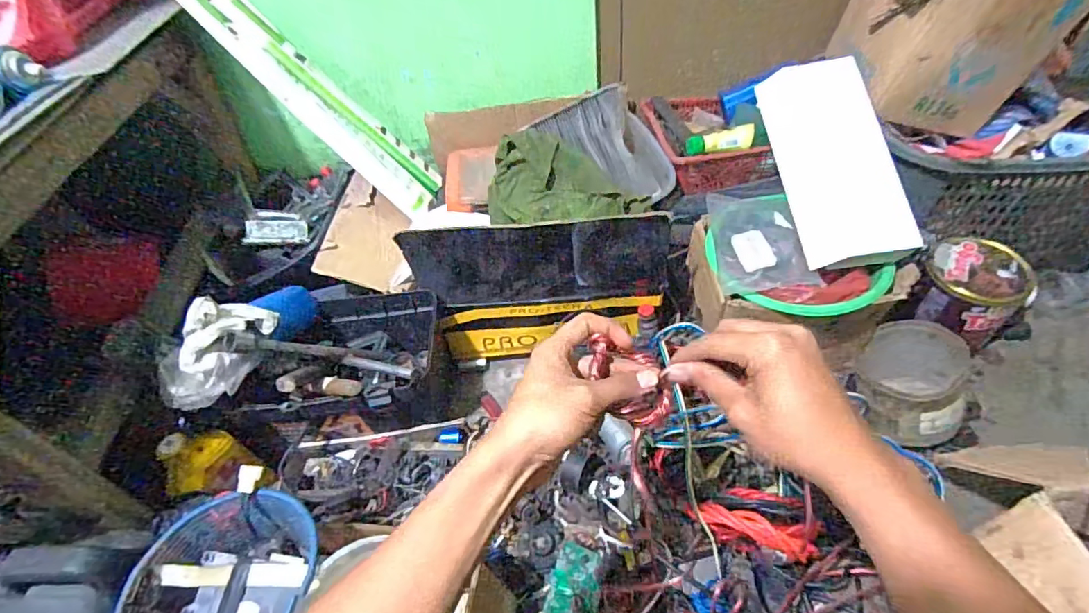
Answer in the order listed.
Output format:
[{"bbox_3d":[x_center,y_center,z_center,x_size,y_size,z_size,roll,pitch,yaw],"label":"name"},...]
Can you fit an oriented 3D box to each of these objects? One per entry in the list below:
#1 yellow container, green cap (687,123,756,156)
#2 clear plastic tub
[{"bbox_3d":[0.303,-0.287,0.907,0.117,0.028,0.033,-7,46,1],"label":"yellow container, green cap"},{"bbox_3d":[0.555,0.109,0.793,0.145,0.094,0.165,17,51,22],"label":"clear plastic tub"}]

